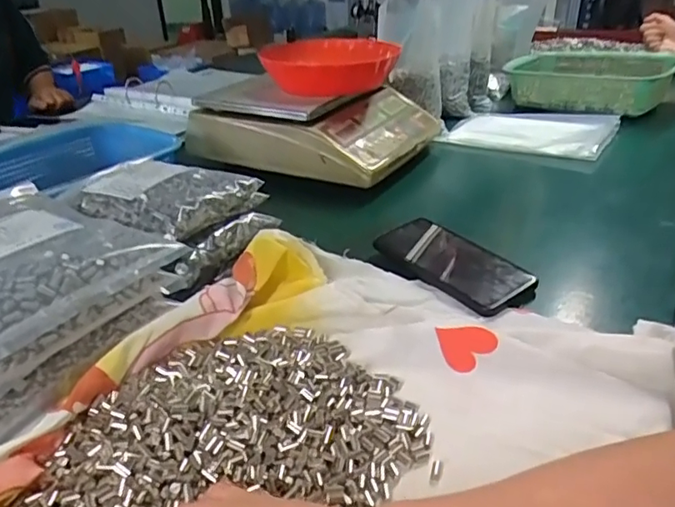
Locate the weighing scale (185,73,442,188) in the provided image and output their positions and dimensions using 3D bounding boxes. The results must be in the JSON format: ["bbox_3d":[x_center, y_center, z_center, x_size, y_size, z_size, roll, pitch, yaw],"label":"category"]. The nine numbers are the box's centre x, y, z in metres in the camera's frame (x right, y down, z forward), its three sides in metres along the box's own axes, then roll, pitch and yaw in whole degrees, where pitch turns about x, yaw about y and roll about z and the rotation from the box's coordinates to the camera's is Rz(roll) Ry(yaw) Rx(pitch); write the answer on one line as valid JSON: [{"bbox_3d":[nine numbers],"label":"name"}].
[{"bbox_3d":[-0.026,-0.215,0.889,0.323,0.103,0.289,15,34,27],"label":"weighing scale"}]

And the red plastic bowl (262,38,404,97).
[{"bbox_3d":[0.000,-0.273,0.816,0.169,0.060,0.143,11,32,21],"label":"red plastic bowl"}]

